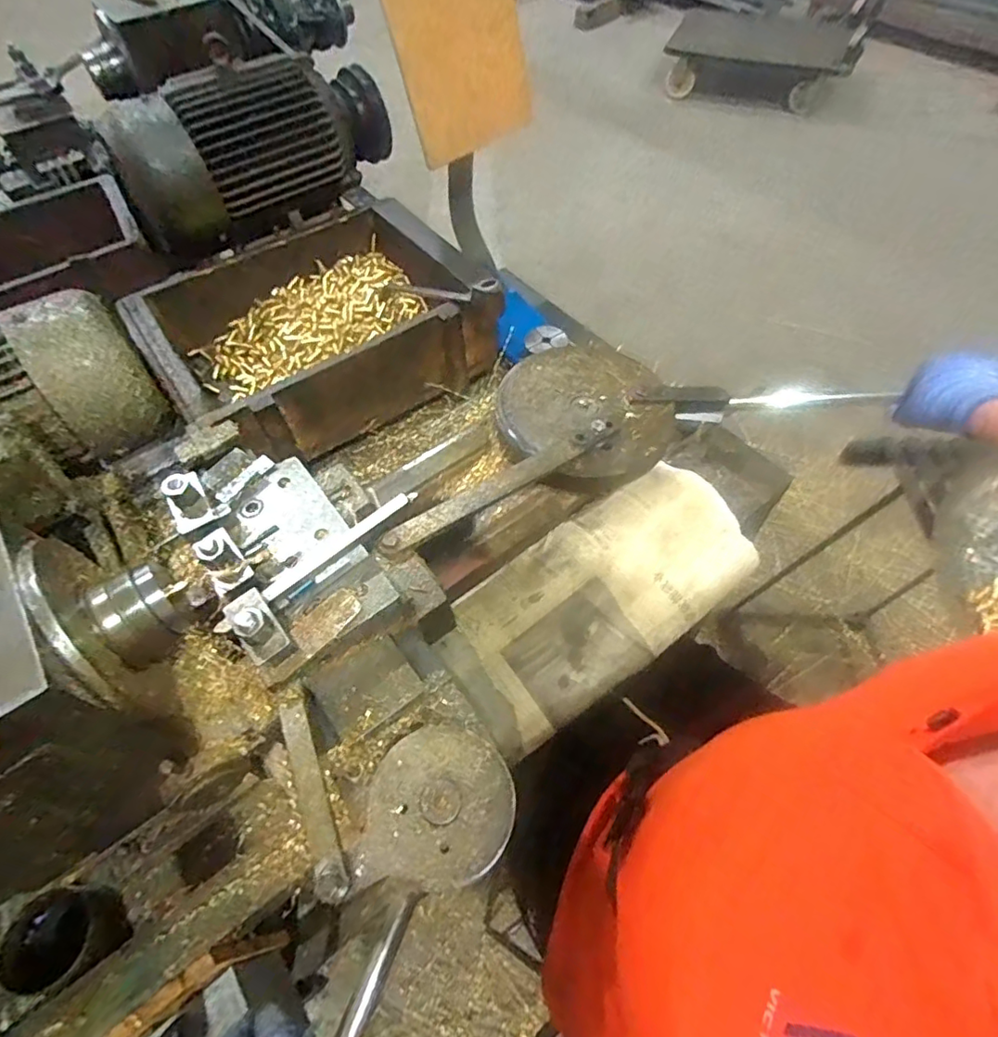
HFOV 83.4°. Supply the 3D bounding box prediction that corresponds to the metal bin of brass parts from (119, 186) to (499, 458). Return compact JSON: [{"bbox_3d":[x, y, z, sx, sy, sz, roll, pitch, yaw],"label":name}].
[{"bbox_3d":[-0.253,-0.268,0.793,0.418,0.127,0.344,-33,62,-17],"label":"metal bin of brass parts"}]

